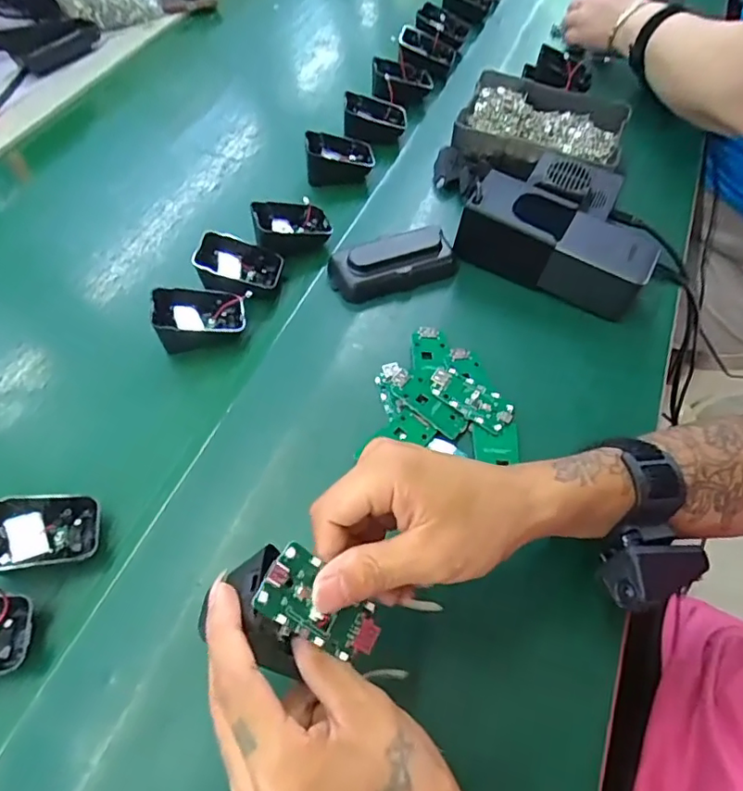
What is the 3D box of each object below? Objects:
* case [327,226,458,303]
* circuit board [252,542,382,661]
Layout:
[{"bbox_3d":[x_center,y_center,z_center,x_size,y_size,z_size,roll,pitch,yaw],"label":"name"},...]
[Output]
[{"bbox_3d":[0.020,-0.112,0.471,0.108,0.035,0.044,-19,59,-11],"label":"case"},{"bbox_3d":[-0.023,0.096,0.249,0.062,0.011,0.030,43,59,-21],"label":"circuit board"}]

